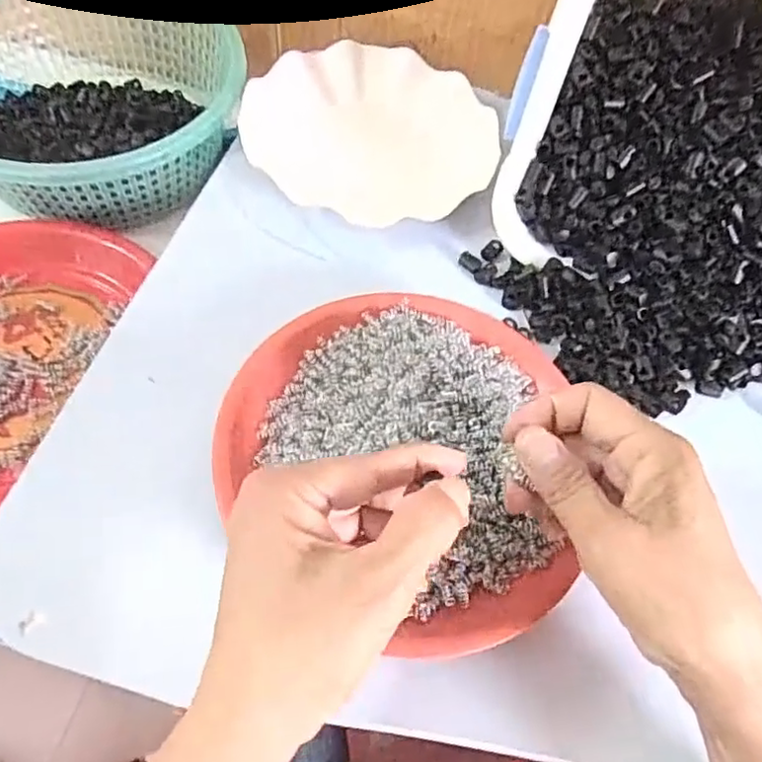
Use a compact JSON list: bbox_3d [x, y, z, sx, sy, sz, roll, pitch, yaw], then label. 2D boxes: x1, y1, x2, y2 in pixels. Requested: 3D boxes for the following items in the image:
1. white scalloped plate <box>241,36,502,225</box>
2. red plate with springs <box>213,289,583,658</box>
[{"bbox_3d":[-0.005,-0.183,0.473,0.177,0.029,0.169,2,59,-3],"label":"white scalloped plate"},{"bbox_3d":[0.007,0.037,0.337,0.175,0.031,0.188,2,59,-3],"label":"red plate with springs"}]

